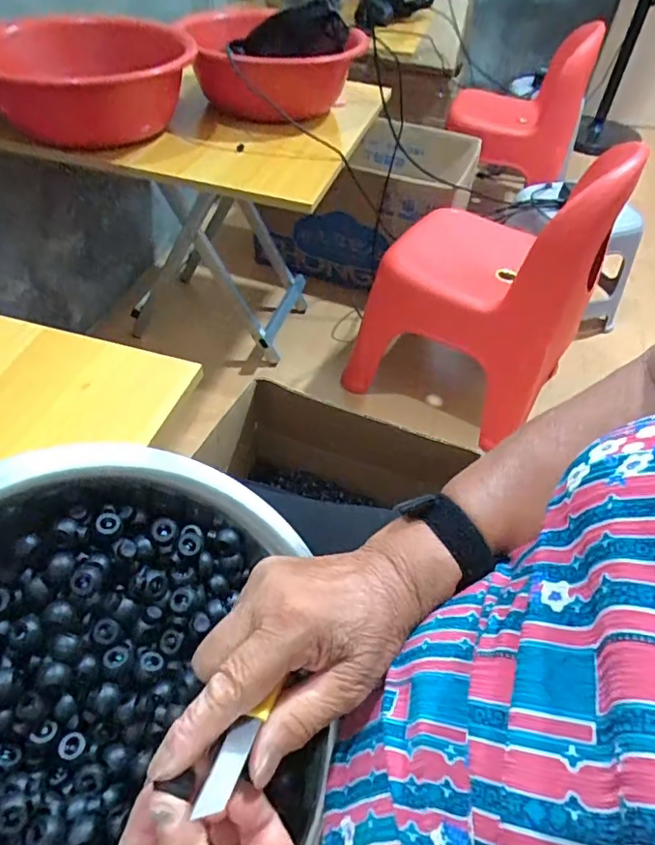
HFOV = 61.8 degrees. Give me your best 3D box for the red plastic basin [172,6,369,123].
[{"bbox_3d":[-0.102,-0.589,0.922,0.262,0.131,0.262,3,47,-3],"label":"red plastic basin"}]

